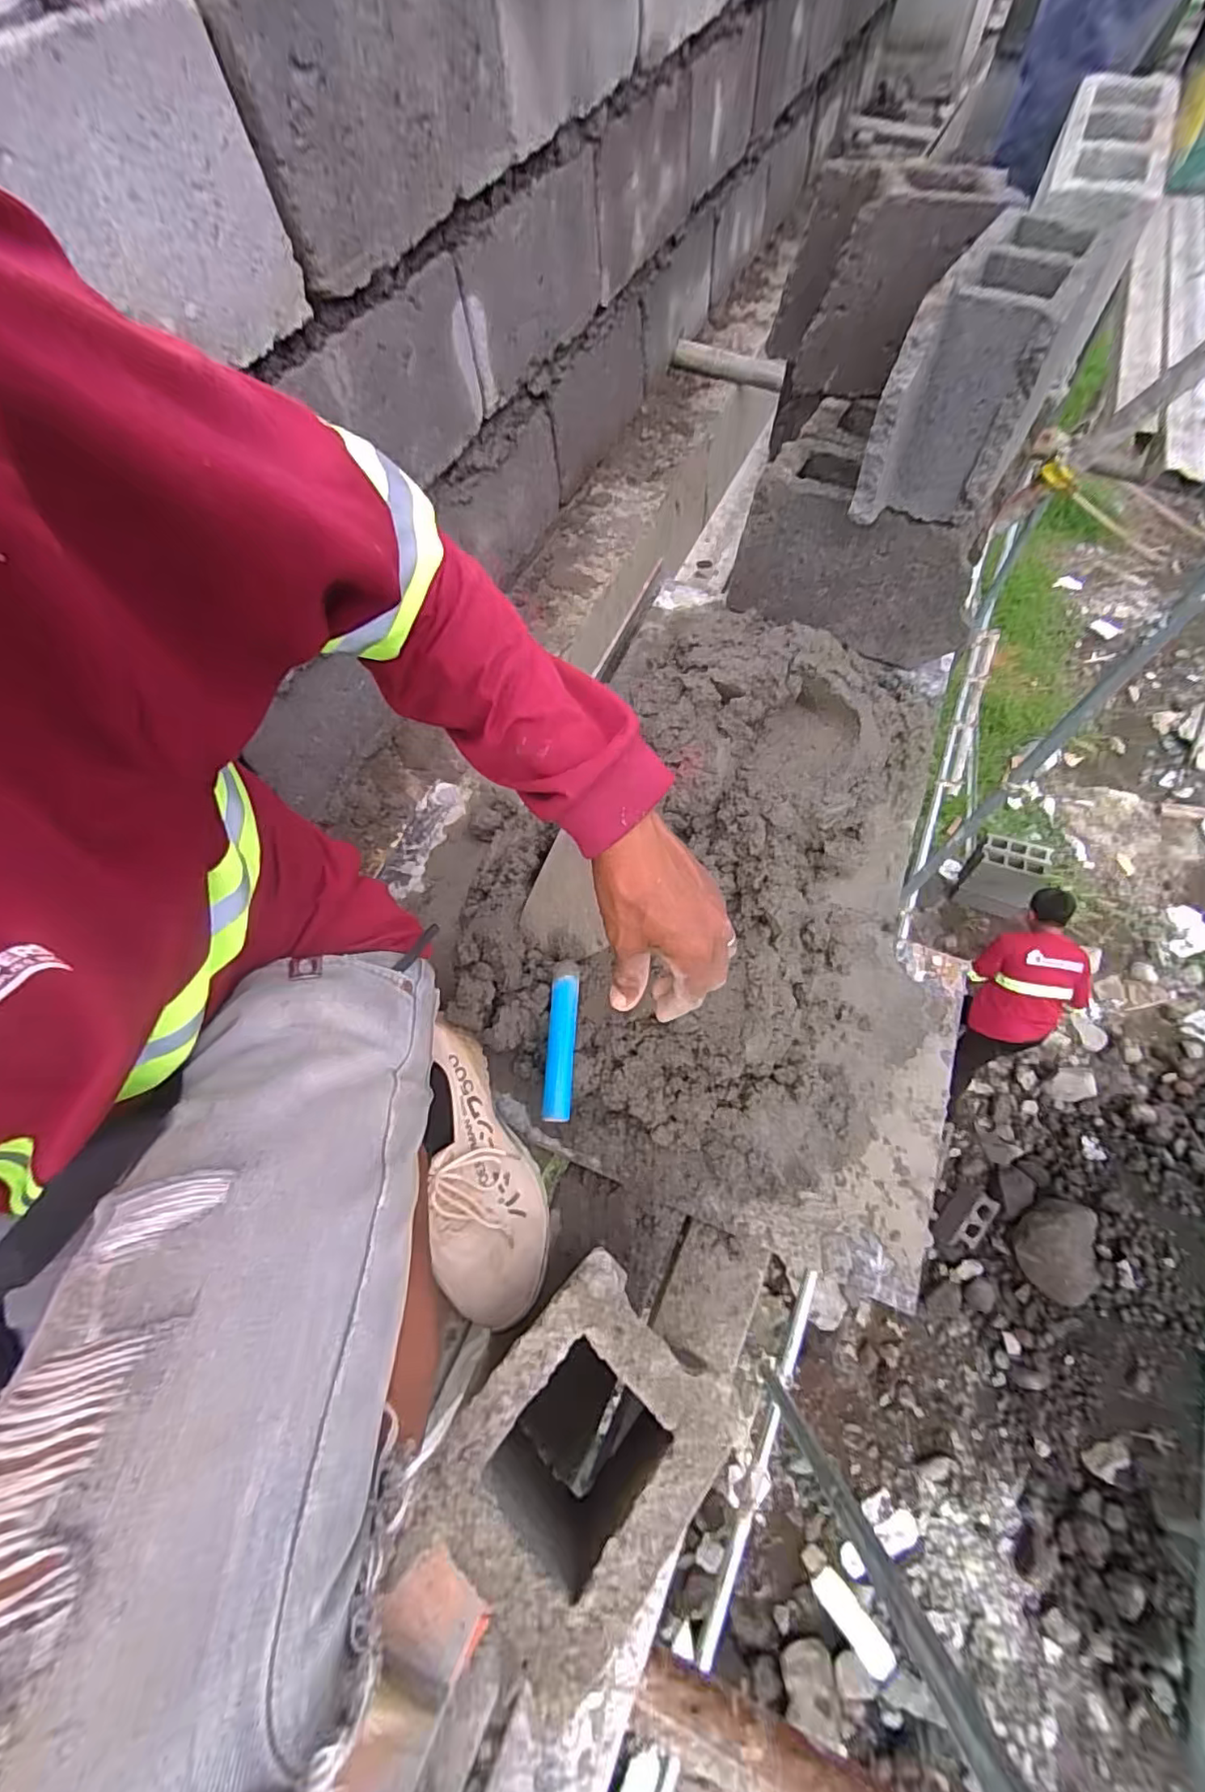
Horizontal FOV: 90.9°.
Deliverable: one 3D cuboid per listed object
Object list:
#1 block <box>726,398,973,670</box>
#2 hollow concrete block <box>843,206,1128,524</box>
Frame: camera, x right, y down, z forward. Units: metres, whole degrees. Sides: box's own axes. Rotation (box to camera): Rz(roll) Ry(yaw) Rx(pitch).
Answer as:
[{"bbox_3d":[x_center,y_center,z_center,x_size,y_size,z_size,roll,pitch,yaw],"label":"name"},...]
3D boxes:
[{"bbox_3d":[0.368,-0.480,0.817,0.323,0.193,0.170,25,68,15],"label":"block"},{"bbox_3d":[0.413,-0.566,0.649,0.139,0.190,0.306,29,69,17],"label":"hollow concrete block"}]

